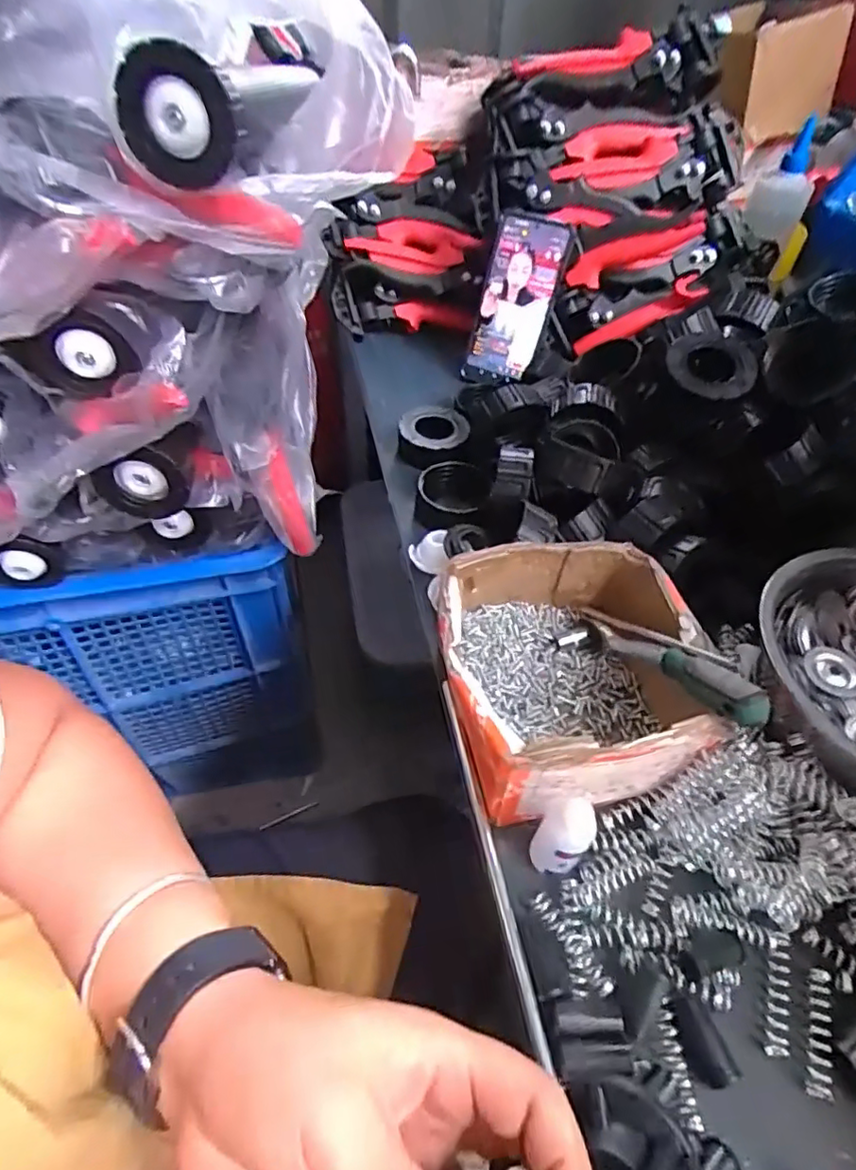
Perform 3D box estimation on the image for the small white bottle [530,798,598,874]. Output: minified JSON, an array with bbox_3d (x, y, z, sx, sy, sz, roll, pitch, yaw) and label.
[{"bbox_3d":[0.071,0.130,0.315,0.025,0.059,0.026,34,55,23],"label":"small white bottle"}]

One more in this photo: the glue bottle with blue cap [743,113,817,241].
[{"bbox_3d":[0.396,-0.442,0.671,0.060,0.108,0.047,25,52,17],"label":"glue bottle with blue cap"}]

